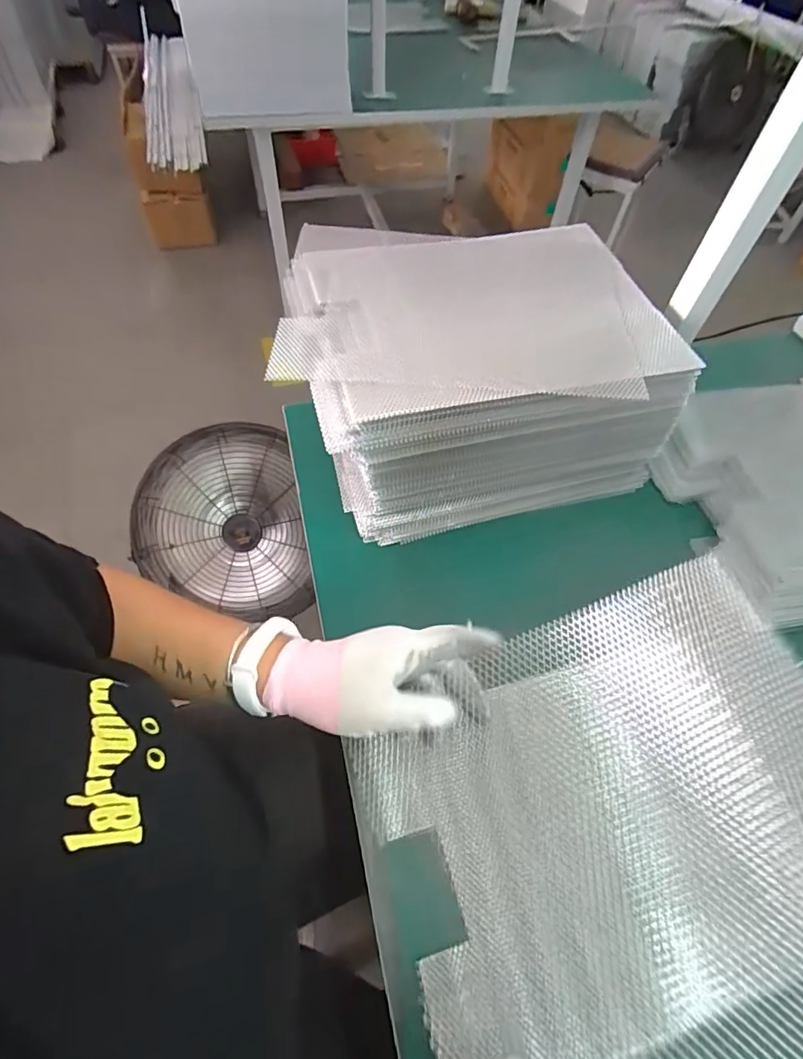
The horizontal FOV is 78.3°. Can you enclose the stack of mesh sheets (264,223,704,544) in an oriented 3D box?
[{"bbox_3d":[0.066,-0.166,0.553,0.378,0.183,0.284,-16,59,-13],"label":"stack of mesh sheets"}]

